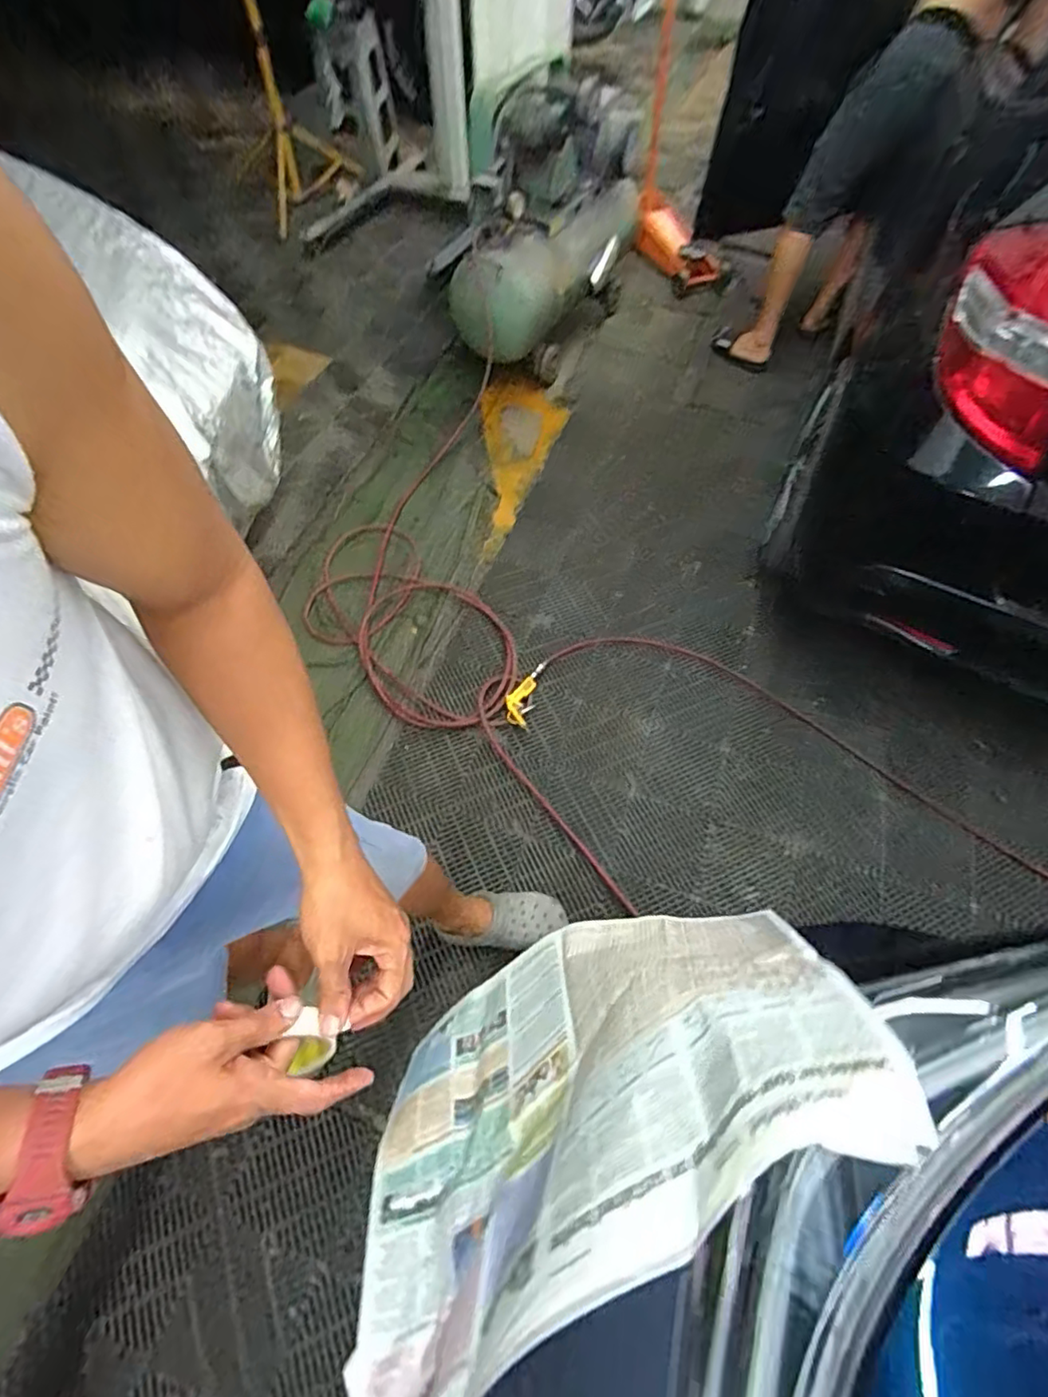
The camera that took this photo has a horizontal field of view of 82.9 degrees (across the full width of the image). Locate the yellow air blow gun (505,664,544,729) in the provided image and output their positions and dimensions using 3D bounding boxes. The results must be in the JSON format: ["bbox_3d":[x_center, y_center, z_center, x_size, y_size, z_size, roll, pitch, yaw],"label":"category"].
[{"bbox_3d":[0.000,-0.016,1.609,0.073,0.031,0.200,17,60,6],"label":"yellow air blow gun"}]

